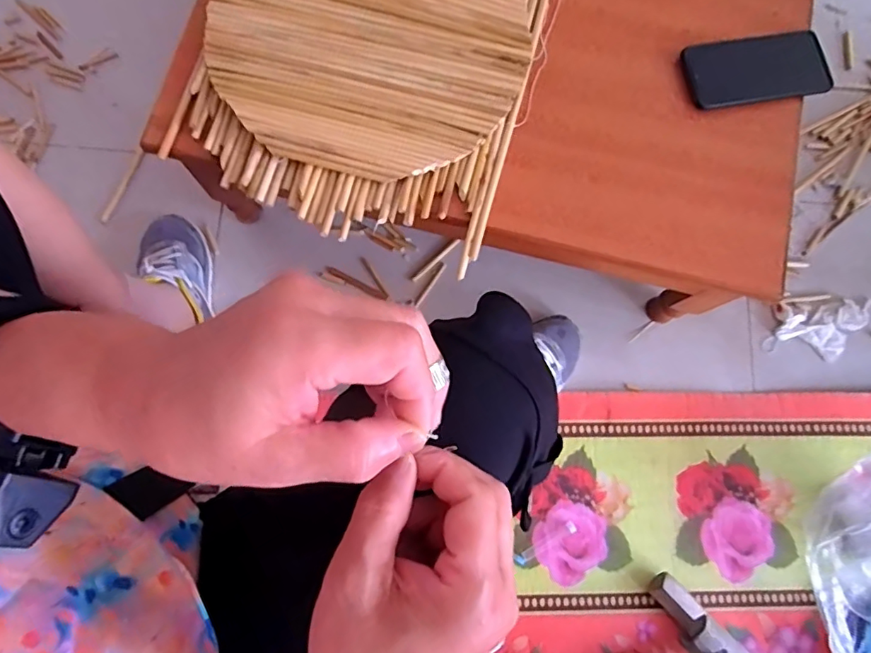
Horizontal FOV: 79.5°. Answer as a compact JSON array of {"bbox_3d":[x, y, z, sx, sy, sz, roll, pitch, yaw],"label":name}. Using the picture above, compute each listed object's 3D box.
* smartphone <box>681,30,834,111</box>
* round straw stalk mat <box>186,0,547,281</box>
[{"bbox_3d":[0.358,-0.286,0.581,0.148,0.013,0.078,-11,84,1],"label":"smartphone"},{"bbox_3d":[-0.068,-0.317,0.575,0.346,0.025,0.437,14,77,2],"label":"round straw stalk mat"}]

